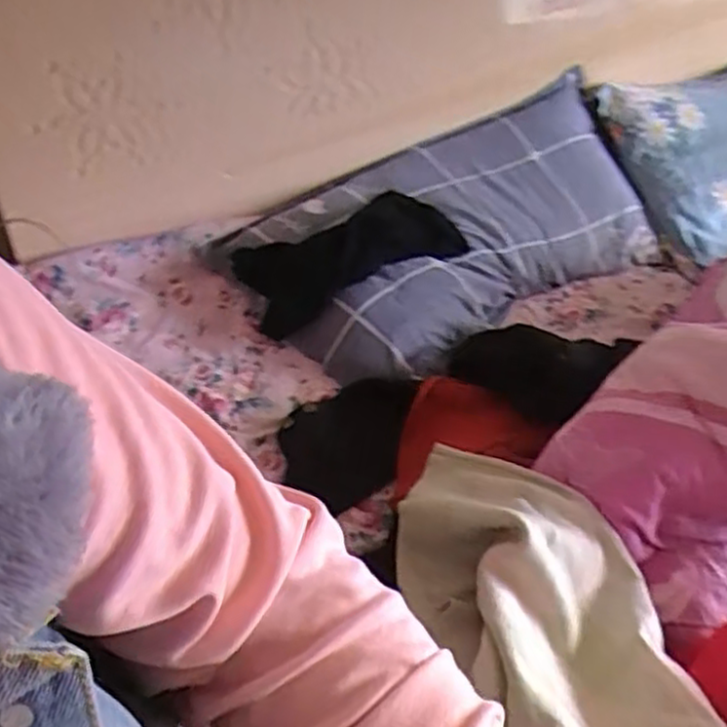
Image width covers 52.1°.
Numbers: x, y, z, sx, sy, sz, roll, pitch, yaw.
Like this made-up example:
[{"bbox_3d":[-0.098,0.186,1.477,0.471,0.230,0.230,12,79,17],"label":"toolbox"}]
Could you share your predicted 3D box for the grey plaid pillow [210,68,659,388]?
[{"bbox_3d":[0.162,-0.219,1.181,0.691,0.151,0.367,-23,50,-26],"label":"grey plaid pillow"}]

